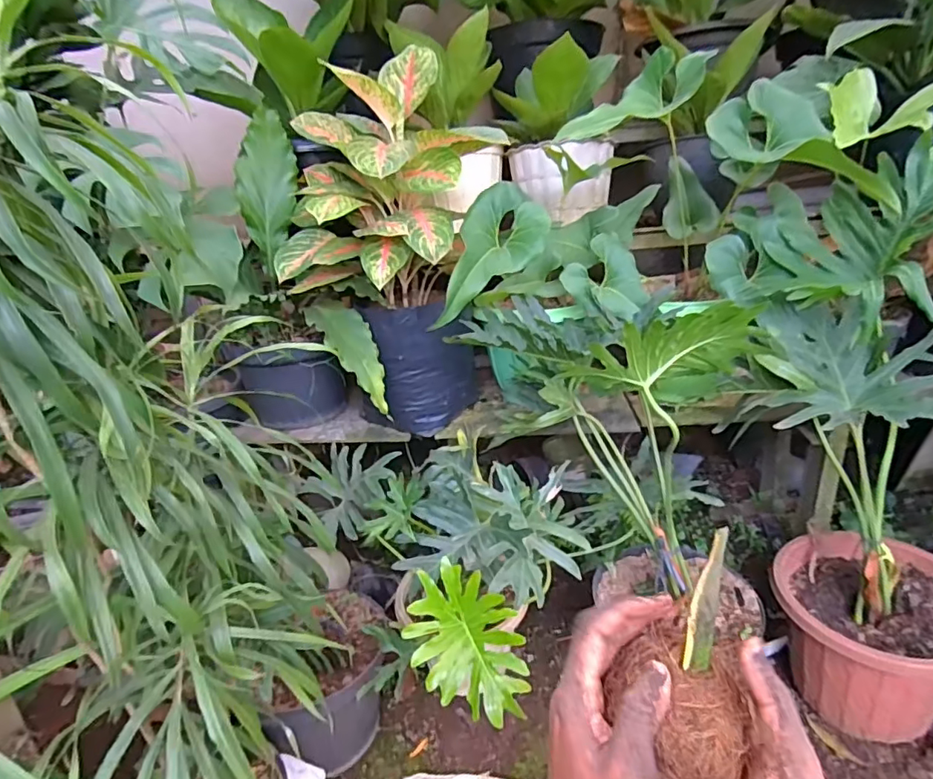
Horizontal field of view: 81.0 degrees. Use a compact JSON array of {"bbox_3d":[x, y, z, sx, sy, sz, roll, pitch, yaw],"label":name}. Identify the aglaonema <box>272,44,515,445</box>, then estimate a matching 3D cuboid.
[{"bbox_3d":[-0.140,-0.227,0.998,0.361,0.646,0.334,-12,19,-15],"label":"aglaonema"}]

